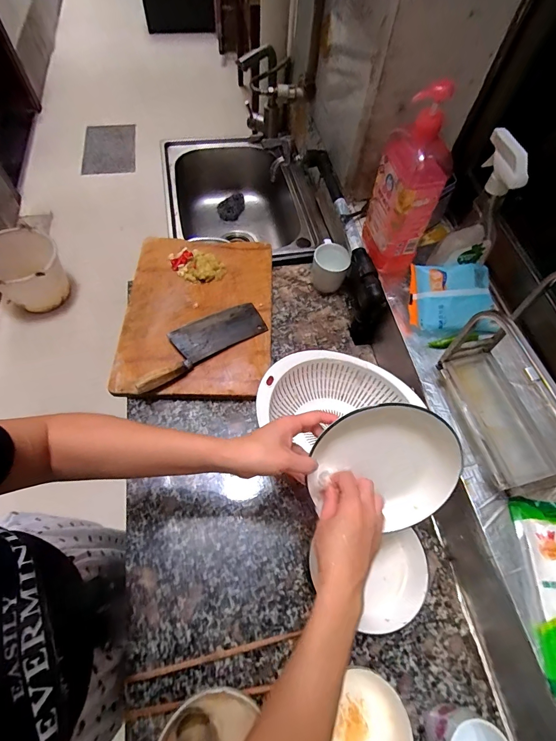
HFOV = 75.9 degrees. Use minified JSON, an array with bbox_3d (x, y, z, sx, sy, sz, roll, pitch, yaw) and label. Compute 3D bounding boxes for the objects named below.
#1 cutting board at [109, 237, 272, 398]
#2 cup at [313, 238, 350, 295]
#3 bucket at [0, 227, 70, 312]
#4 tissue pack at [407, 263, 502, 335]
[{"bbox_3d":[-0.161,-0.122,0.746,0.288,0.037,0.381,2,63,-3],"label":"cutting board"},{"bbox_3d":[0.116,-0.229,0.795,0.073,0.088,0.089,19,63,6],"label":"cup"},{"bbox_3d":[-1.082,-0.419,1.528,0.289,0.250,0.293,2,63,-3],"label":"bucket"},{"bbox_3d":[0.296,-0.121,0.618,0.132,0.052,0.120,-3,94,10],"label":"tissue pack"}]

